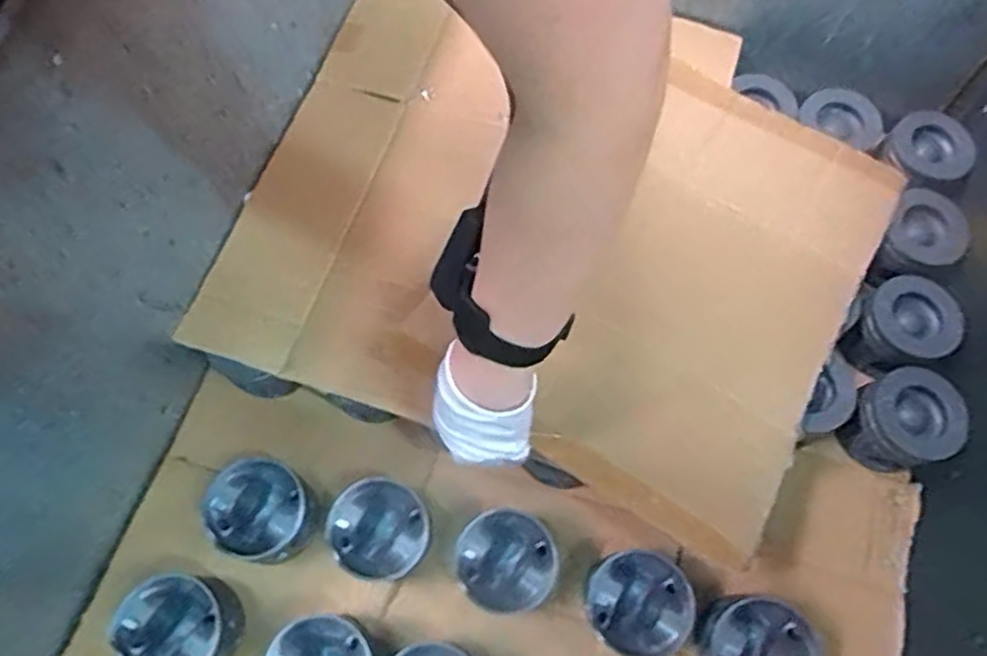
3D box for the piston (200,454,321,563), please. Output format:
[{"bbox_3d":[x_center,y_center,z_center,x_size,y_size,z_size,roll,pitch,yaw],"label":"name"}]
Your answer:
[{"bbox_3d":[-0.216,0.175,0.666,0.099,0.075,0.090,23,69,8],"label":"piston"}]

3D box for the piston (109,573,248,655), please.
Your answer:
[{"bbox_3d":[-0.277,0.268,0.629,0.089,0.074,0.087,1,67,-1],"label":"piston"}]

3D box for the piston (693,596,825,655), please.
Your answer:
[{"bbox_3d":[0.225,0.282,0.614,0.095,0.072,0.086,14,68,4],"label":"piston"}]

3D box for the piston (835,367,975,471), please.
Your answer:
[{"bbox_3d":[0.398,0.094,0.691,0.086,0.072,0.087,1,67,-1],"label":"piston"}]

